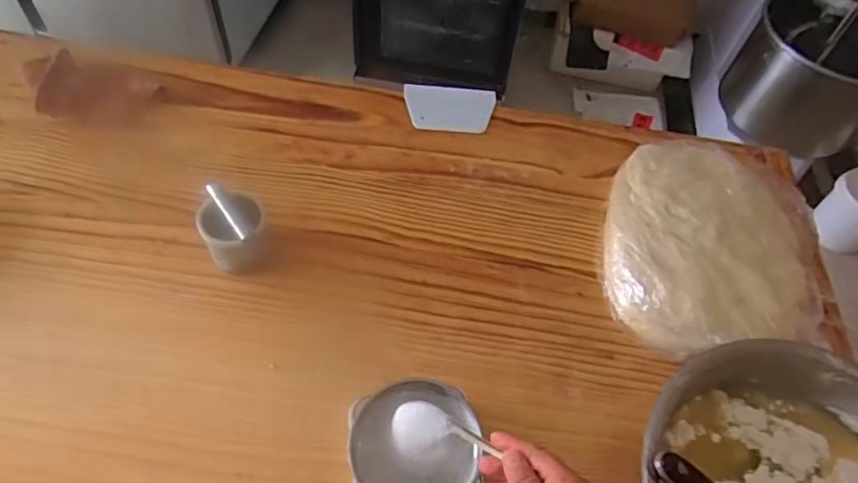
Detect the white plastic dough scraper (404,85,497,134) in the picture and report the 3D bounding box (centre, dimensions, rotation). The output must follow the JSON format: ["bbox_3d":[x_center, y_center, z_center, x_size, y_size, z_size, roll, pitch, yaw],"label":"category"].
[{"bbox_3d":[0.034,-0.214,0.872,0.141,0.009,0.099,2,58,-4],"label":"white plastic dough scraper"}]

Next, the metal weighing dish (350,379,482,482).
[{"bbox_3d":[-0.012,0.208,0.556,0.126,0.021,0.123,2,58,-3],"label":"metal weighing dish"}]

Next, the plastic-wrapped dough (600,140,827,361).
[{"bbox_3d":[0.387,0.000,0.742,0.306,0.065,0.312,2,58,-3],"label":"plastic-wrapped dough"}]

